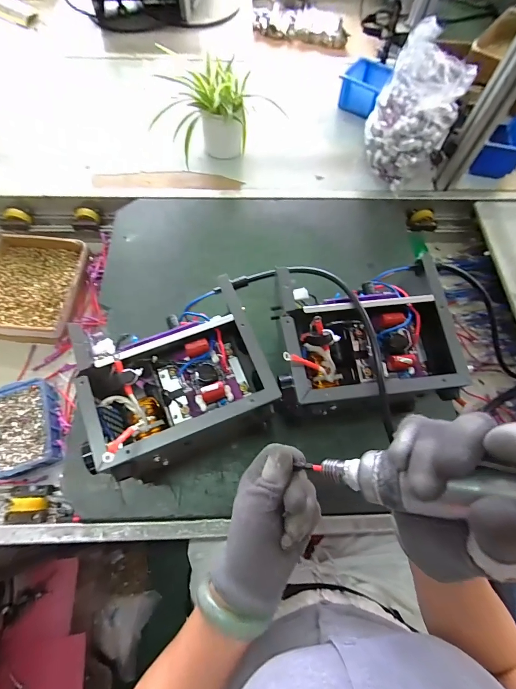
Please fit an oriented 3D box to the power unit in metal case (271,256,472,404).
[{"bbox_3d":[0.133,-0.013,0.438,0.212,0.103,0.195,-4,67,-4],"label":"power unit in metal case"}]

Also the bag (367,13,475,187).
[{"bbox_3d":[0.302,-0.458,0.654,0.144,0.180,0.160,-36,72,-16],"label":"bag"}]

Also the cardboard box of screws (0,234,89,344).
[{"bbox_3d":[-0.453,-0.117,0.658,0.203,0.043,0.228,3,66,-1],"label":"cardboard box of screws"}]

